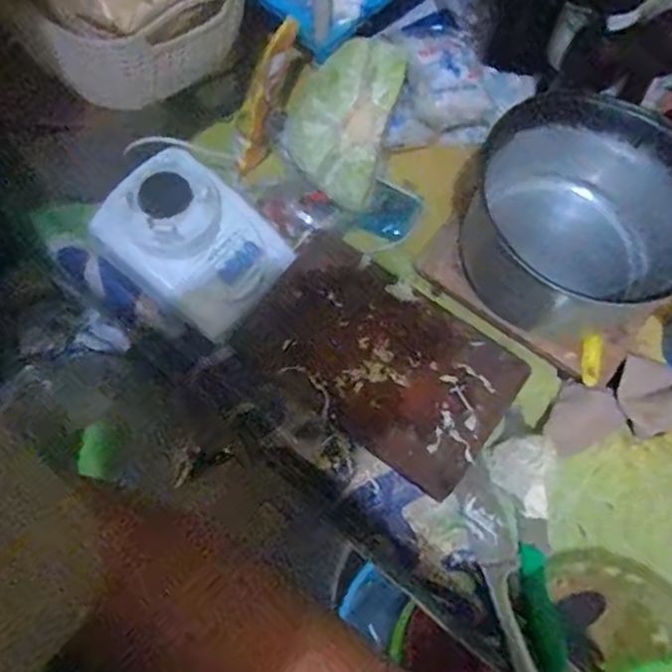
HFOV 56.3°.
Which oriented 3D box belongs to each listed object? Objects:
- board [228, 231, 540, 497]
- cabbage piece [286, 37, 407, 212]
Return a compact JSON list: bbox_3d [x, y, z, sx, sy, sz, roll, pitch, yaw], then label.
[{"bbox_3d":[0.043,0.019,0.661,0.279,0.023,0.164,36,81,17],"label":"board"},{"bbox_3d":[0.006,-0.240,0.697,0.107,0.117,0.121,22,67,9],"label":"cabbage piece"}]

